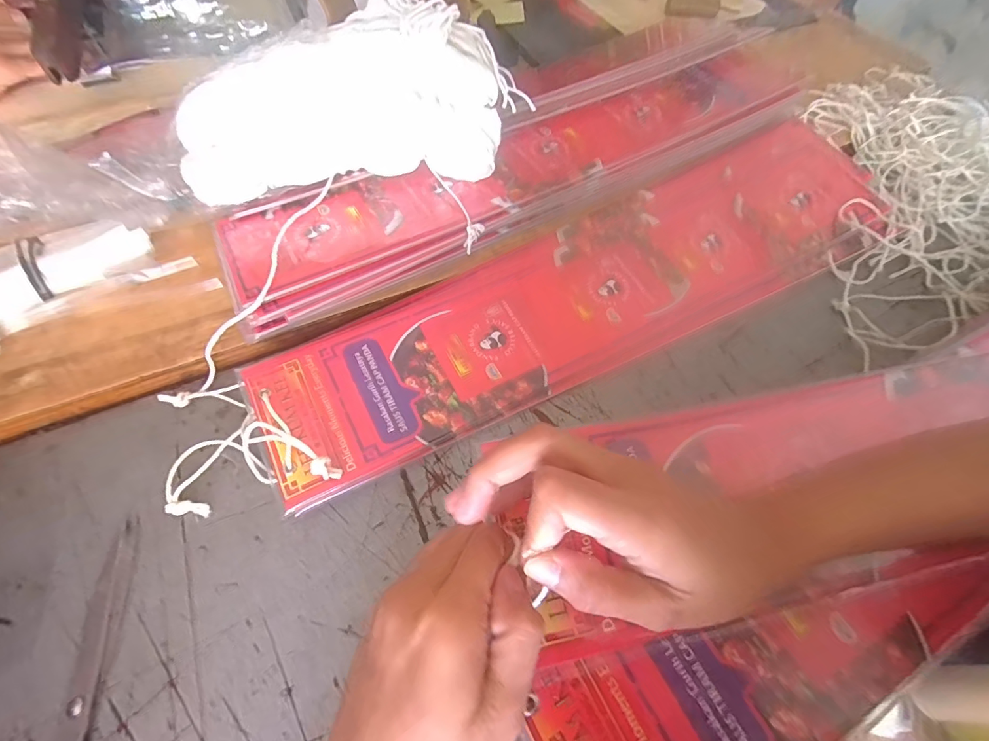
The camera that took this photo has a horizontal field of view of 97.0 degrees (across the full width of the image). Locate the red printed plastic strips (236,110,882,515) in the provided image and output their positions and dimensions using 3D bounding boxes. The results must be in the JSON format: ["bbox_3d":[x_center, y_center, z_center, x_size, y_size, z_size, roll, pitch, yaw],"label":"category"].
[{"bbox_3d":[0.095,-0.078,0.356,0.556,0.016,0.142,-26,69,-14],"label":"red printed plastic strips"}]

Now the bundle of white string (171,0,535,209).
[{"bbox_3d":[-0.105,-0.216,0.344,0.260,0.082,0.125,-7,66,-9],"label":"bundle of white string"}]

